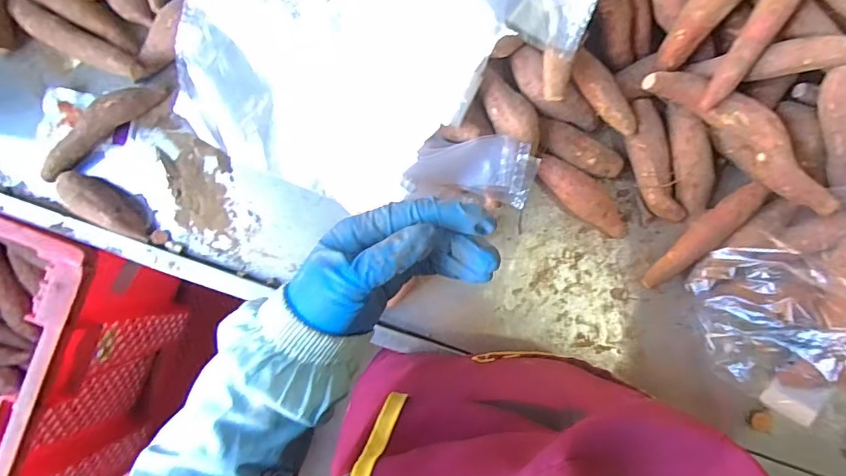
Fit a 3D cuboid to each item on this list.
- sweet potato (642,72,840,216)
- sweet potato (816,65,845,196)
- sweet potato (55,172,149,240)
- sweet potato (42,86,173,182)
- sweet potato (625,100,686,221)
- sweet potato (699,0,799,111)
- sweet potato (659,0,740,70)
[{"bbox_3d":[0.293,-0.094,0.456,0.195,0.056,0.046,42,90,5],"label":"sweet potato"},{"bbox_3d":[0.380,-0.099,0.441,0.031,0.027,0.115,-20,111,2],"label":"sweet potato"},{"bbox_3d":[-0.337,-0.036,0.520,0.112,0.030,0.039,23,88,5],"label":"sweet potato"},{"bbox_3d":[-0.353,-0.119,0.525,0.171,0.034,0.038,-39,85,1],"label":"sweet potato"},{"bbox_3d":[0.224,-0.074,0.476,0.045,0.043,0.116,-18,86,3],"label":"sweet potato"},{"bbox_3d":[0.295,-0.199,0.409,0.028,0.023,0.190,25,107,5],"label":"sweet potato"},{"bbox_3d":[0.253,-0.204,0.423,0.032,0.025,0.121,44,113,5],"label":"sweet potato"}]

